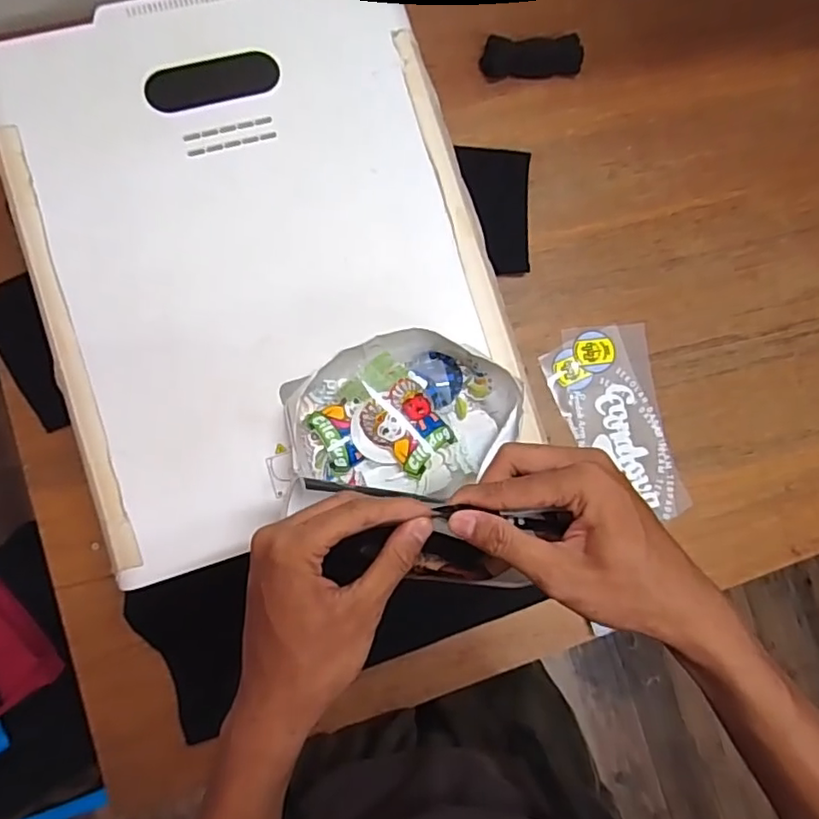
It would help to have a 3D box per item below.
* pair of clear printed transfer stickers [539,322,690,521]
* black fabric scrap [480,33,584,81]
[{"bbox_3d":[0.253,0.017,0.742,0.133,0.008,0.242,-13,83,-4],"label":"pair of clear printed transfer stickers"},{"bbox_3d":[0.158,-0.454,0.774,0.129,0.022,0.049,-3,83,-7],"label":"black fabric scrap"}]

